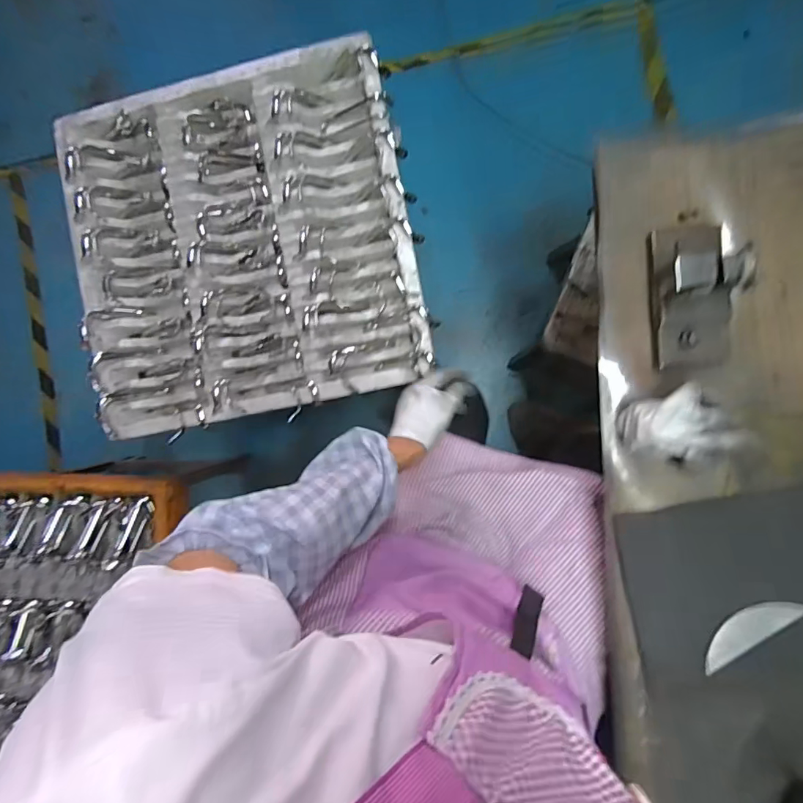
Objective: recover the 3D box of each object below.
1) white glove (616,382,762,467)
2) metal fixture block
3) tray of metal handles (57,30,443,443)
[{"bbox_3d":[0.256,0.023,0.437,0.092,0.062,0.068,15,92,8],"label":"white glove"},{"bbox_3d":[0.267,-0.099,0.433,0.066,0.067,0.131,-4,89,8],"label":"metal fixture block"},{"bbox_3d":[-0.263,-0.255,0.807,0.558,0.082,0.561,-10,88,7],"label":"tray of metal handles"}]

